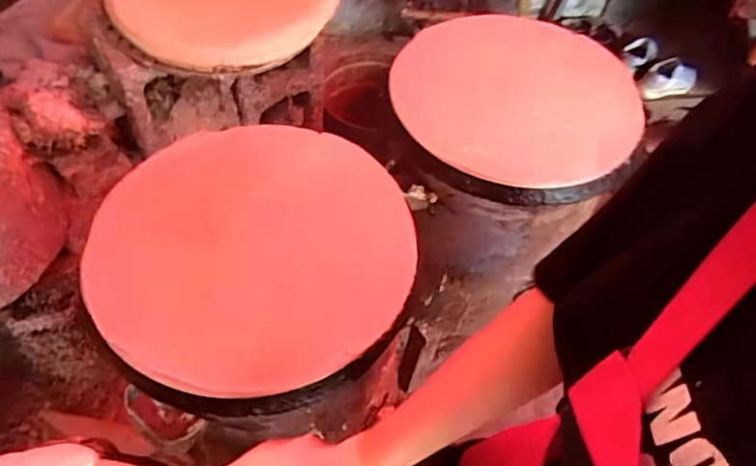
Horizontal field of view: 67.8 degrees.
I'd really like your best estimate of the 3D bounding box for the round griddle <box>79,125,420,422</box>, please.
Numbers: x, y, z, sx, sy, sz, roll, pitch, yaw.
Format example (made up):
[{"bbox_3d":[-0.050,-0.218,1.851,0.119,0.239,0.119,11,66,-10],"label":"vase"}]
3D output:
[{"bbox_3d":[-0.139,0.019,0.670,0.355,0.056,0.373,2,55,-3],"label":"round griddle"}]

